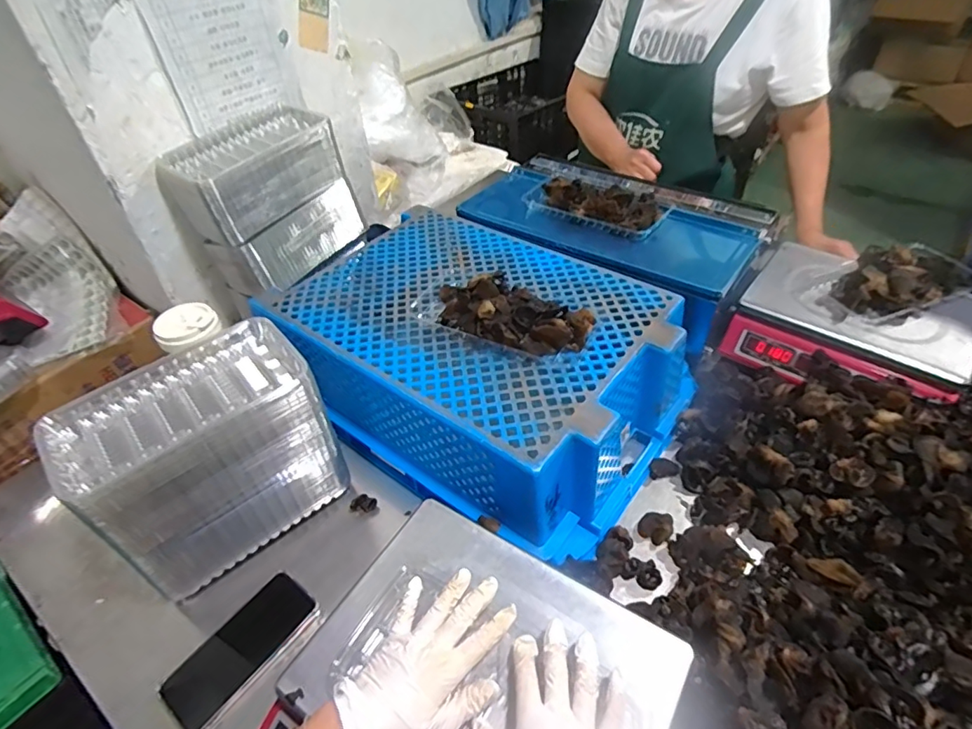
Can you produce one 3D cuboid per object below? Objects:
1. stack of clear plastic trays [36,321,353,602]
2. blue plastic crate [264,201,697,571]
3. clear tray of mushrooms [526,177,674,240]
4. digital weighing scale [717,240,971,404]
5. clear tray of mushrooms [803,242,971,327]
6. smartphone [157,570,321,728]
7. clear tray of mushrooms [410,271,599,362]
[{"bbox_3d":[-0.308,0.112,0.601,0.241,0.216,0.136,-33,50,-27],"label":"stack of clear plastic trays"},{"bbox_3d":[-0.009,-0.018,0.761,0.543,0.156,0.386,28,52,30],"label":"blue plastic crate"},{"bbox_3d":[0.185,-0.272,0.892,0.236,0.057,0.099,28,52,30],"label":"clear tray of mushrooms"},{"bbox_3d":[0.563,-0.062,0.808,0.286,0.083,0.286,28,52,30],"label":"digital weighing scale"},{"bbox_3d":[0.606,-0.127,0.777,0.220,0.053,0.126,-14,44,-10],"label":"clear tray of mushrooms"},{"bbox_3d":[-0.262,0.303,0.557,0.082,0.015,0.155,26,51,28],"label":"smartphone"},{"bbox_3d":[0.024,-0.083,0.684,0.243,0.049,0.134,26,51,28],"label":"clear tray of mushrooms"}]

